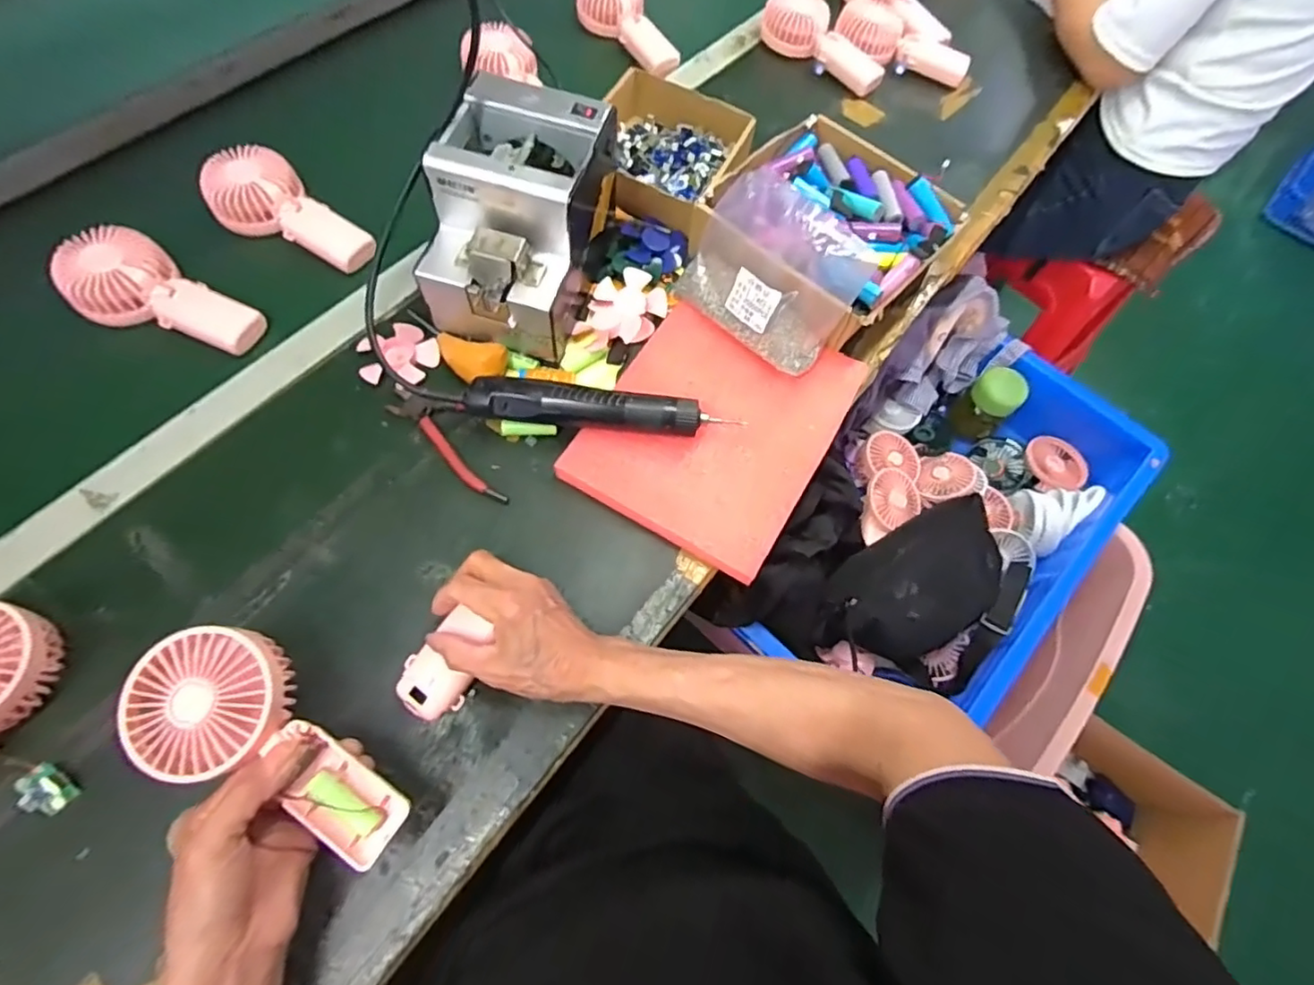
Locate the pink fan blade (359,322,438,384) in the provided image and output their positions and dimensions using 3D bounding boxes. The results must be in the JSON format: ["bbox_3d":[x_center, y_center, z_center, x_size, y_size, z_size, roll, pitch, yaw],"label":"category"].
[{"bbox_3d":[-0.246,-0.132,0.563,0.074,0.018,0.071,4,65,-2],"label":"pink fan blade"}]

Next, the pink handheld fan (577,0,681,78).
[{"bbox_3d":[-0.028,-0.619,0.782,0.068,0.054,0.165,-38,73,-19],"label":"pink handheld fan"}]

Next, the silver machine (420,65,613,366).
[{"bbox_3d":[-0.127,-0.244,0.549,0.127,0.143,0.175,17,65,4],"label":"silver machine"}]

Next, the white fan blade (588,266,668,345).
[{"bbox_3d":[-0.029,-0.188,0.603,0.078,0.016,0.076,1,65,-3],"label":"white fan blade"}]

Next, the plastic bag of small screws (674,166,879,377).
[{"bbox_3d":[0.102,-0.199,0.549,0.161,0.125,0.074,43,70,15],"label":"plastic bag of small screws"}]

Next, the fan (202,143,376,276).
[{"bbox_3d":[-0.376,-0.286,0.612,0.184,0.047,0.085,29,67,10],"label":"fan"}]

